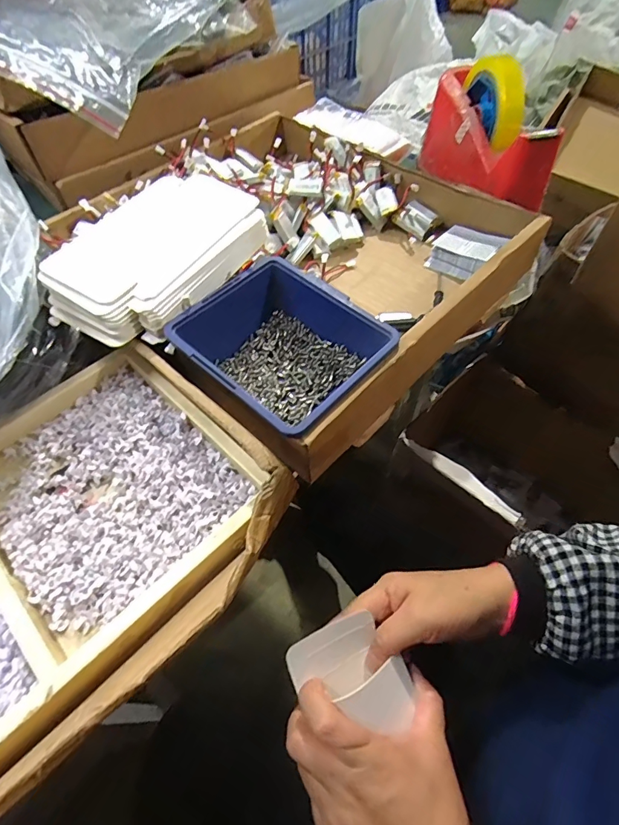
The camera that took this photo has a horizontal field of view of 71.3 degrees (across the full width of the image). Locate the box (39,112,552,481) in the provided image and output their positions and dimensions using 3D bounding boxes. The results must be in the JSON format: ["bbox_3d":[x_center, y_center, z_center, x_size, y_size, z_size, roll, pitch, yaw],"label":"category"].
[{"bbox_3d":[-0.029,-0.158,0.419,0.371,0.085,0.382,35,63,23],"label":"box"}]

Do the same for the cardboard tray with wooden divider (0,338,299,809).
[{"bbox_3d":[-0.195,0.094,0.255,0.229,0.050,0.337,39,65,24],"label":"cardboard tray with wooden divider"}]

